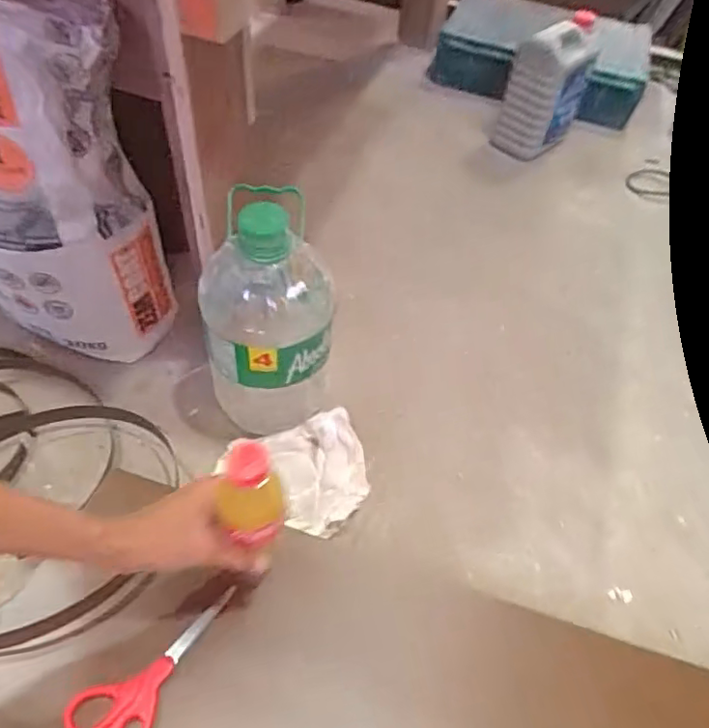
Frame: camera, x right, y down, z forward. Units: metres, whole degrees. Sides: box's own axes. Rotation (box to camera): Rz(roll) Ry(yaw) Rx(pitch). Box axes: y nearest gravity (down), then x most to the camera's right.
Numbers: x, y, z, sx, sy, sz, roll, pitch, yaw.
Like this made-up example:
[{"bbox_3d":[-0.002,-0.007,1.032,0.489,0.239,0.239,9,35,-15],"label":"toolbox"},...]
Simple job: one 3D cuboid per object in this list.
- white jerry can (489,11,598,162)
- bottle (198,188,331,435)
[{"bbox_3d":[0.391,-0.558,1.161,0.136,0.252,0.114,-34,62,-28],"label":"white jerry can"},{"bbox_3d":[-0.094,-0.039,0.649,0.149,0.300,0.144,-7,53,-12],"label":"bottle"}]

